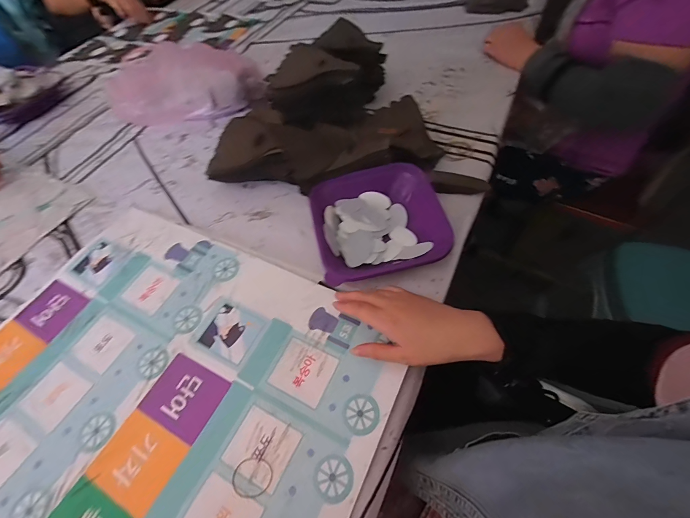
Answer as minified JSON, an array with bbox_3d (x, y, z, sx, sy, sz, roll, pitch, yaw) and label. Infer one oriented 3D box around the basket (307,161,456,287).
[{"bbox_3d":[0.048,-0.062,0.469,0.188,0.046,0.177,-14,57,-5],"label":"basket"}]

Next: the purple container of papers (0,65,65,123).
[{"bbox_3d":[-0.765,-0.395,0.738,0.144,0.089,0.171,15,59,13],"label":"purple container of papers"}]

